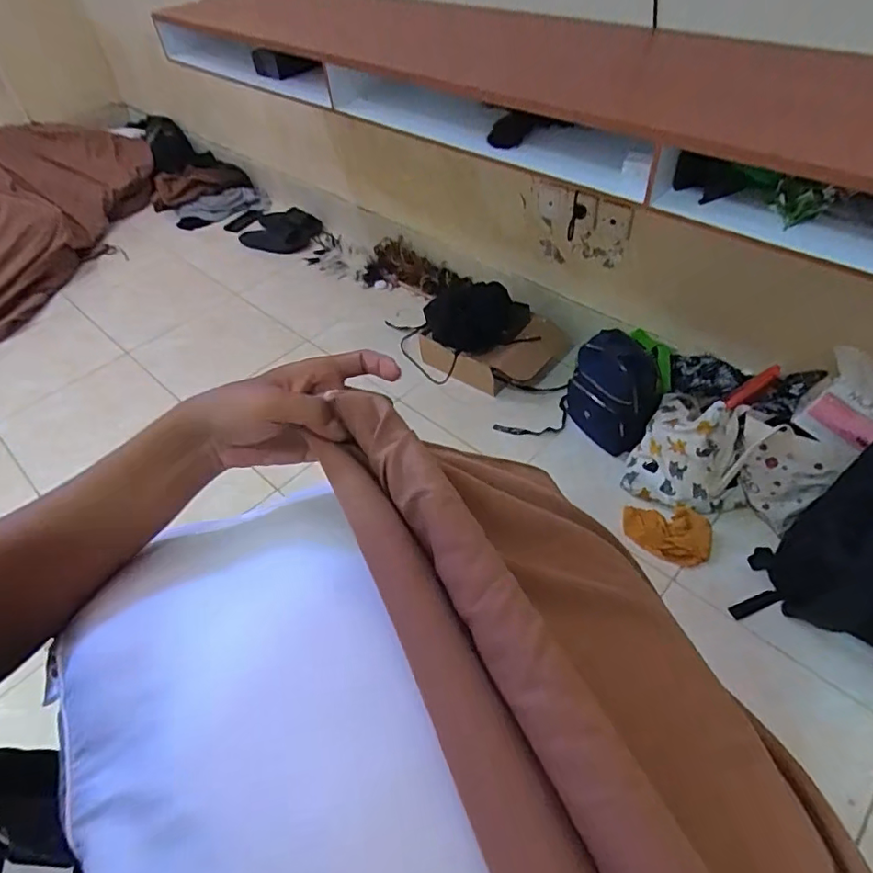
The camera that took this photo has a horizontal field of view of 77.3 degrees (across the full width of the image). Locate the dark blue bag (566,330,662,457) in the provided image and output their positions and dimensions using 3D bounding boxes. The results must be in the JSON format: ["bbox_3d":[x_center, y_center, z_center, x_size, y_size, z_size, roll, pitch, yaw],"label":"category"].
[{"bbox_3d":[0.392,-0.100,1.206,0.109,0.219,0.198,-22,50,-15],"label":"dark blue bag"}]

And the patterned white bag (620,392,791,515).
[{"bbox_3d":[0.524,0.032,1.120,0.187,0.217,0.213,-34,54,-23],"label":"patterned white bag"}]

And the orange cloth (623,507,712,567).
[{"bbox_3d":[0.470,0.196,1.117,0.160,0.031,0.116,8,50,11],"label":"orange cloth"}]

